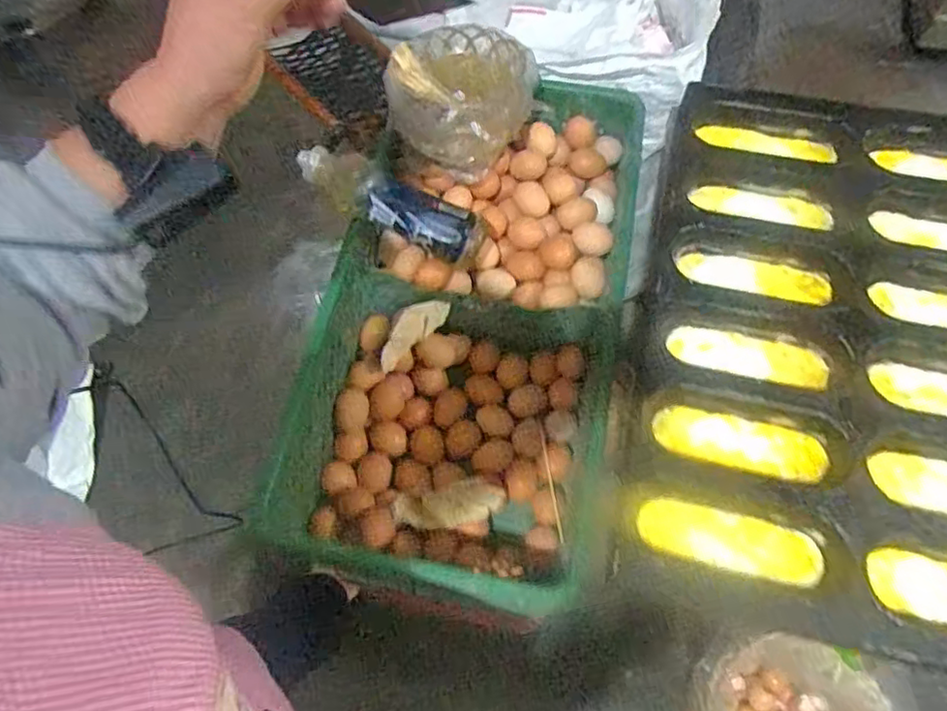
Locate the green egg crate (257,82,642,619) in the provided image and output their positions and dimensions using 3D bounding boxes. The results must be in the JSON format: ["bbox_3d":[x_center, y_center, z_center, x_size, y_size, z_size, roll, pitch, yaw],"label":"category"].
[{"bbox_3d":[-0.012,-0.059,0.779,0.381,0.167,0.644,9,66,6],"label":"green egg crate"}]

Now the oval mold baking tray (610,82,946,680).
[{"bbox_3d":[0.385,-0.024,0.642,0.429,0.048,0.612,13,66,8],"label":"oval mold baking tray"}]

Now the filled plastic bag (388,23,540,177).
[{"bbox_3d":[-0.012,-0.330,0.789,0.160,0.098,0.193,14,67,9],"label":"filled plastic bag"}]

